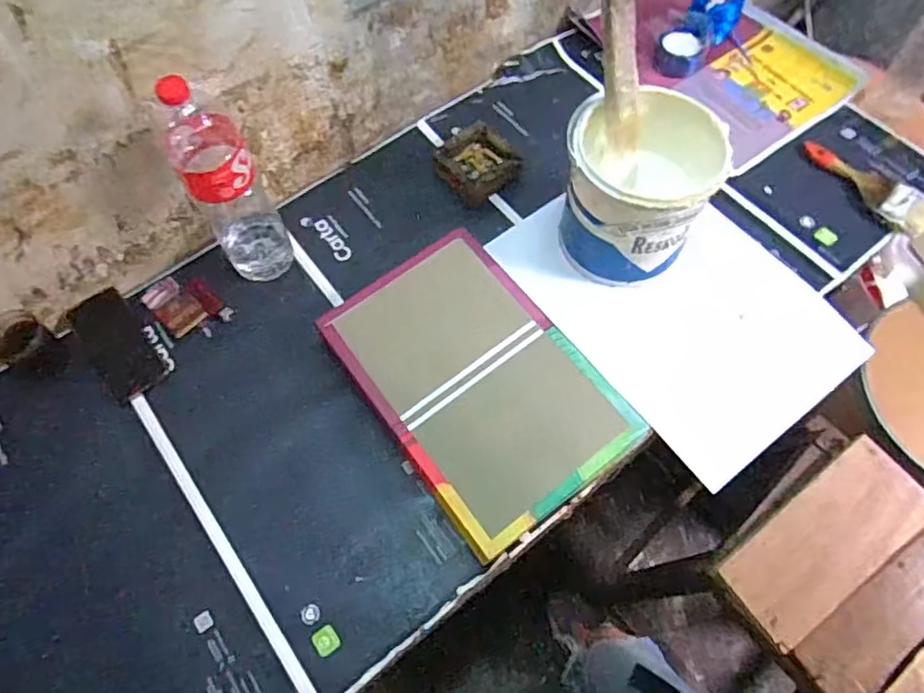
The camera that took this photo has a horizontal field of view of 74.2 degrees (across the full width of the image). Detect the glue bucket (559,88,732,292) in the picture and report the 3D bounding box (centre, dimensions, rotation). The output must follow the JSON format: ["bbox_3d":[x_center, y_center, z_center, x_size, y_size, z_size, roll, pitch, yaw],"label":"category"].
[{"bbox_3d":[0.229,-0.208,0.811,0.179,0.187,0.183,0,64,1],"label":"glue bucket"}]

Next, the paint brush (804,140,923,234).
[{"bbox_3d":[0.606,-0.248,0.912,0.062,0.024,0.211,-37,67,-15],"label":"paint brush"}]

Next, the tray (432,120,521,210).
[{"bbox_3d":[0.022,-0.280,0.935,0.110,0.043,0.113,-35,67,-14],"label":"tray"}]

